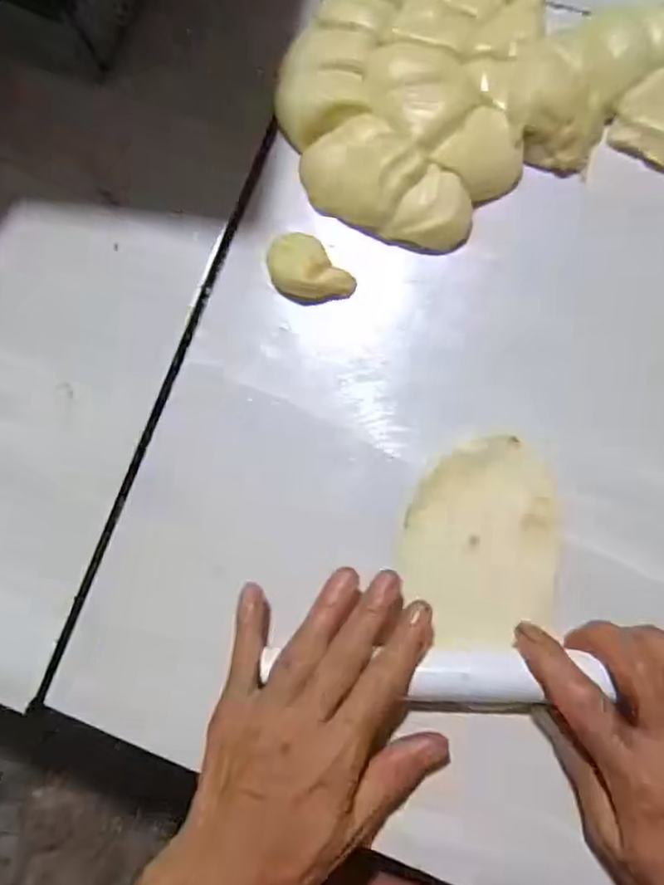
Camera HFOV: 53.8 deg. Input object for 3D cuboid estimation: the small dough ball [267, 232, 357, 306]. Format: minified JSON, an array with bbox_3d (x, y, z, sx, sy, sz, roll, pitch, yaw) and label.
[{"bbox_3d":[-0.015,-0.098,0.383,0.049,0.018,0.036,41,89,10],"label":"small dough ball"}]

